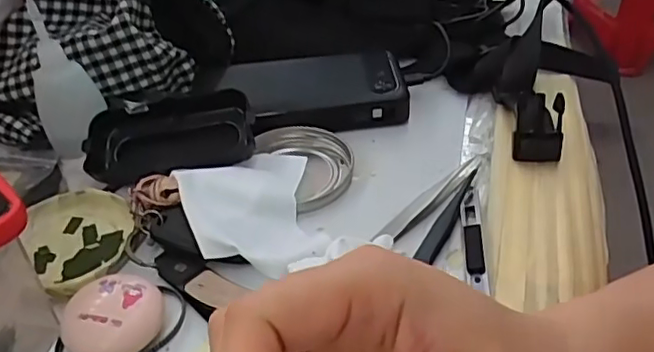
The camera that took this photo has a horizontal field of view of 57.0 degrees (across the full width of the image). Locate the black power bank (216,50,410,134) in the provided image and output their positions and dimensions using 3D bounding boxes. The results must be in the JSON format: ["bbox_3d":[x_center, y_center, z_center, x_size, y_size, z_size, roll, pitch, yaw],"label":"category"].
[{"bbox_3d":[-0.011,-0.064,0.452,0.136,0.025,0.077,-4,40,1],"label":"black power bank"}]

